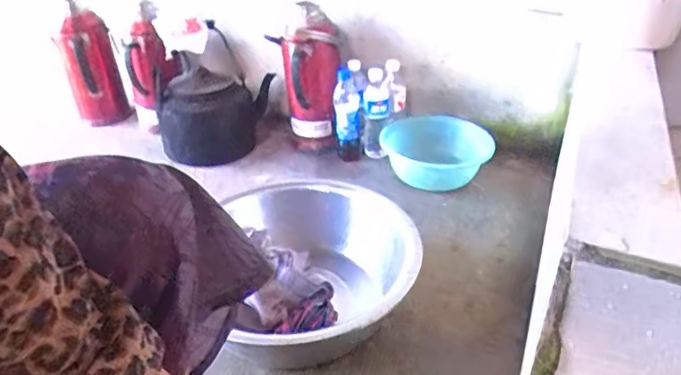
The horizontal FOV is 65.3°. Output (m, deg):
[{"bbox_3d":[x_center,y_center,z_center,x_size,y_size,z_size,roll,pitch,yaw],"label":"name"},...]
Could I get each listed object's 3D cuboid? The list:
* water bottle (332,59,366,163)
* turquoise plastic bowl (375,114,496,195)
[{"bbox_3d":[0.025,-0.193,1.352,0.078,0.248,0.077,5,12,17],"label":"water bottle"},{"bbox_3d":[0.228,-0.091,1.300,0.252,0.103,0.217,10,34,25],"label":"turquoise plastic bowl"}]

